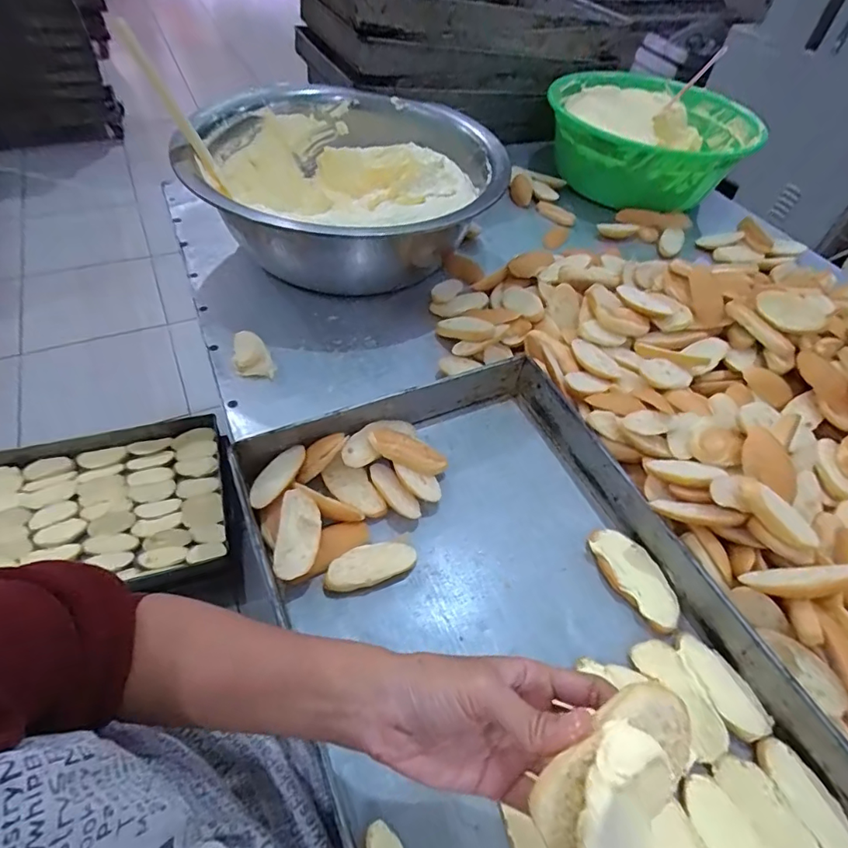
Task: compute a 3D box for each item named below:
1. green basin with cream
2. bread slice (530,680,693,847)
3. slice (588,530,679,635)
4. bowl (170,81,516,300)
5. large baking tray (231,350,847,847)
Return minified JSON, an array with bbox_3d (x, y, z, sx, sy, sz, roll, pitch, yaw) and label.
[{"bbox_3d":[0.467,-0.589,1.044,0.396,0.132,0.370,3,51,-3],"label":"green basin with cream"},{"bbox_3d":[0.091,0.159,0.225,0.089,0.019,0.042,-26,79,-19],"label":"bread slice"},{"bbox_3d":[0.213,0.156,0.501,0.051,0.023,0.105,-16,54,-17],"label":"slice"},{"bbox_3d":[-0.118,-0.383,0.802,0.431,0.148,0.459,3,51,-3],"label":"bowl"},{"bbox_3d":[0.095,0.212,0.420,0.363,0.062,0.614,-18,54,-18],"label":"large baking tray"}]

